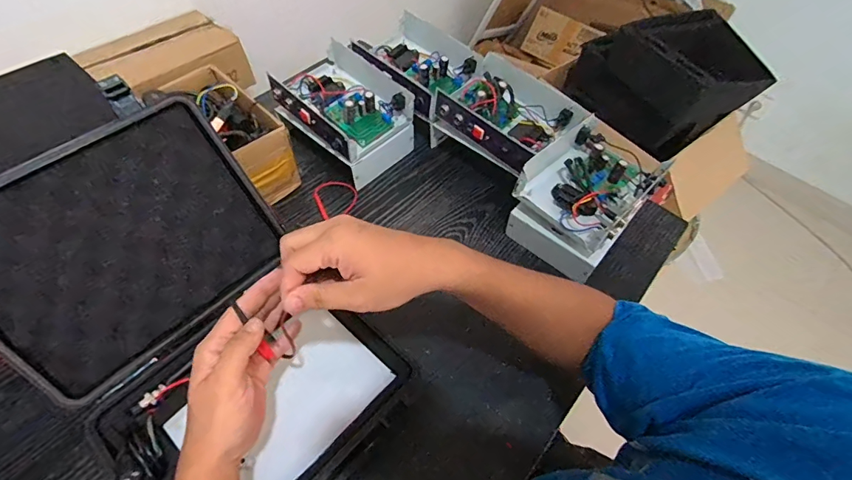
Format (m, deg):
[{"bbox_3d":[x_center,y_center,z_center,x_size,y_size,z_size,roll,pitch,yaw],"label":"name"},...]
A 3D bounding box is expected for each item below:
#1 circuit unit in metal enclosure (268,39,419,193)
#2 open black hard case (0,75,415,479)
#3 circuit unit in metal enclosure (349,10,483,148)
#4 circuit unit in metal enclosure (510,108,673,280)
[{"bbox_3d":[-0.138,-0.222,0.753,0.218,0.100,0.154,36,61,20],"label":"circuit unit in metal enclosure"},{"bbox_3d":[-0.248,0.069,0.447,0.417,0.231,0.275,38,62,21],"label":"open black hard case"},{"bbox_3d":[-0.015,-0.310,0.816,0.220,0.099,0.170,34,60,19],"label":"circuit unit in metal enclosure"},{"bbox_3d":[0.245,-0.067,0.680,0.160,0.100,0.205,35,61,20],"label":"circuit unit in metal enclosure"}]

